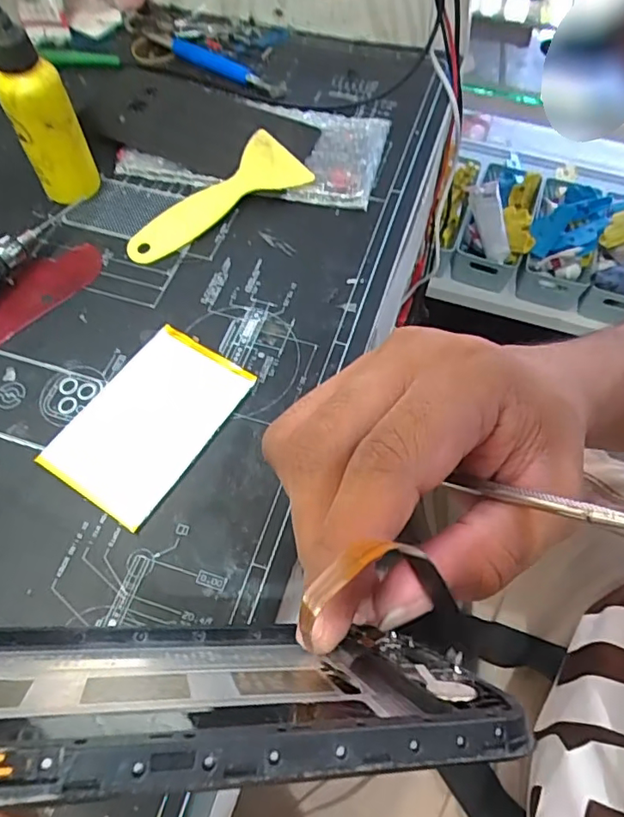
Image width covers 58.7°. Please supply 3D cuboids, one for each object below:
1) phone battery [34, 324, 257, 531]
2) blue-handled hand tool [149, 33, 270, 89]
[{"bbox_3d":[-0.084,0.004,0.285,0.065,0.006,0.097,30,65,13],"label":"phone battery"},{"bbox_3d":[-0.081,-0.264,0.419,0.114,0.013,0.016,31,65,14],"label":"blue-handled hand tool"}]

